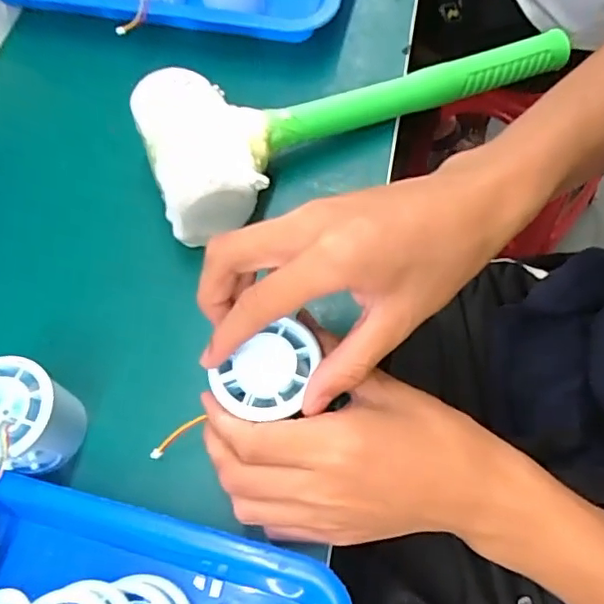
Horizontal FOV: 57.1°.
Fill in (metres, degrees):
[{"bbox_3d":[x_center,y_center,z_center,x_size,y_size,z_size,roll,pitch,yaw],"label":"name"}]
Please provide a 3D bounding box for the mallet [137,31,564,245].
[{"bbox_3d":[0.044,-0.154,0.399,0.325,0.061,0.105,-27,65,-9],"label":"mallet"}]

